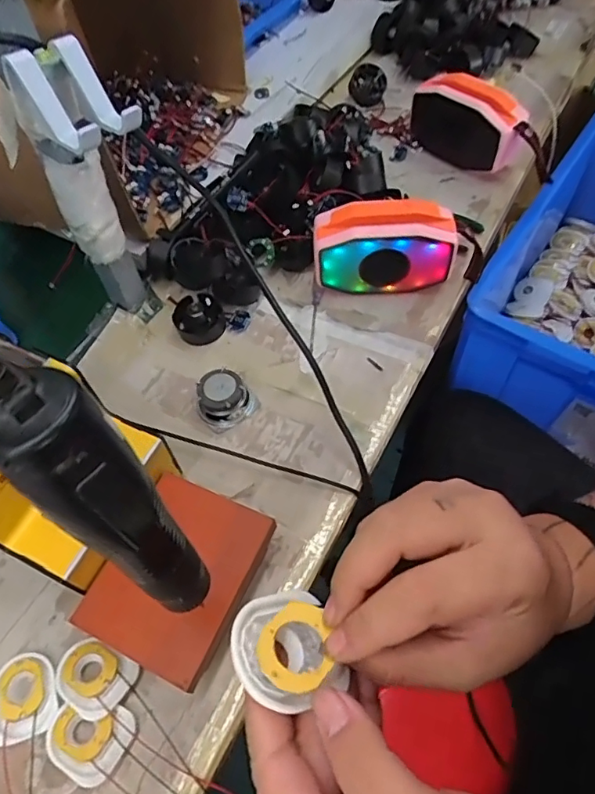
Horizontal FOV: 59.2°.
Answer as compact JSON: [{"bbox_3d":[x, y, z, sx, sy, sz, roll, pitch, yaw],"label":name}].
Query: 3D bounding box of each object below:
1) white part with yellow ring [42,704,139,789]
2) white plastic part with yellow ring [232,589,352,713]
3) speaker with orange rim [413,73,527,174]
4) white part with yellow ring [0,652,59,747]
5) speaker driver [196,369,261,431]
[{"bbox_3d":[-0.148,0.241,0.372,0.059,0.009,0.048,22,61,16],"label":"white part with yellow ring"},{"bbox_3d":[-0.007,0.109,0.227,0.044,0.019,0.047,-7,39,-18],"label":"white plastic part with yellow ring"},{"bbox_3d":[0.216,-0.349,0.667,0.144,0.079,0.050,38,67,24],"label":"speaker with orange rim"},{"bbox_3d":[-0.208,0.227,0.394,0.053,0.008,0.057,-19,58,-9],"label":"white part with yellow ring"},{"bbox_3d":[-0.073,0.002,0.513,0.052,0.031,0.050,-1,57,2],"label":"speaker driver"}]

